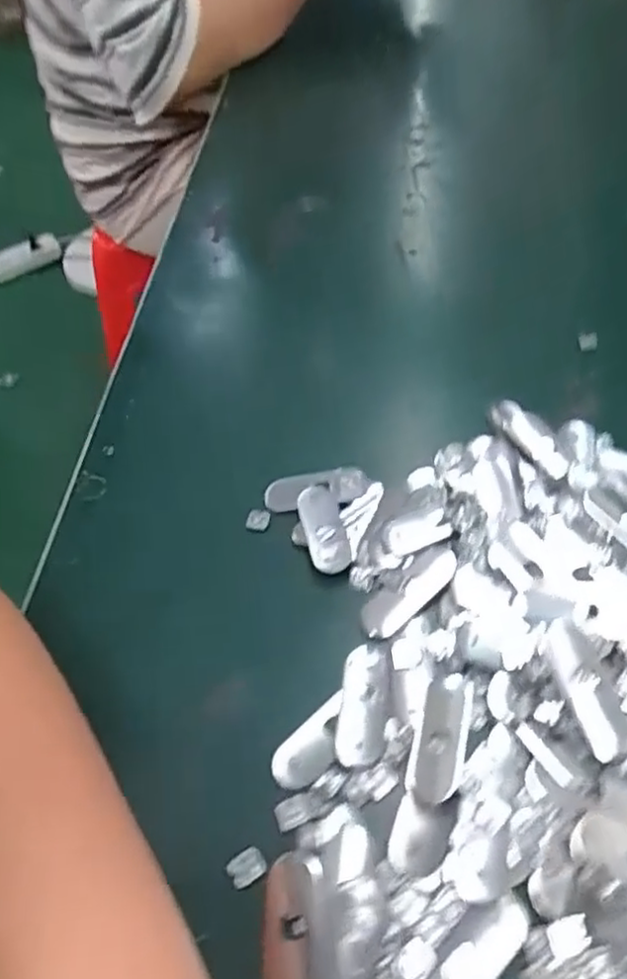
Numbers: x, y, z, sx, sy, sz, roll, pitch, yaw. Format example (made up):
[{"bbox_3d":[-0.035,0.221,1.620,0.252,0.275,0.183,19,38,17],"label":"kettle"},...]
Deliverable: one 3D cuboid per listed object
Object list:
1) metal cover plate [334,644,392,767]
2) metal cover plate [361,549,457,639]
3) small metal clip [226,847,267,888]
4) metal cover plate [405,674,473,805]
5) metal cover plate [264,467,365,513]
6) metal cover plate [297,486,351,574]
[{"bbox_3d":[0.021,0.085,0.280,0.020,0.004,0.050,4,53,8],"label":"metal cover plate"},{"bbox_3d":[0.043,0.045,0.307,0.052,0.004,0.017,-34,58,-20],"label":"metal cover plate"},{"bbox_3d":[-0.024,0.134,0.247,0.013,0.004,0.010,-29,56,-17],"label":"small metal clip"},{"bbox_3d":[0.049,0.094,0.267,0.019,0.004,0.050,12,54,13],"label":"metal cover plate"},{"bbox_3d":[0.001,0.000,0.343,0.049,0.004,0.018,-10,65,6],"label":"metal cover plate"},{"bbox_3d":[0.005,0.018,0.329,0.019,0.006,0.047,-13,53,-5],"label":"metal cover plate"}]

